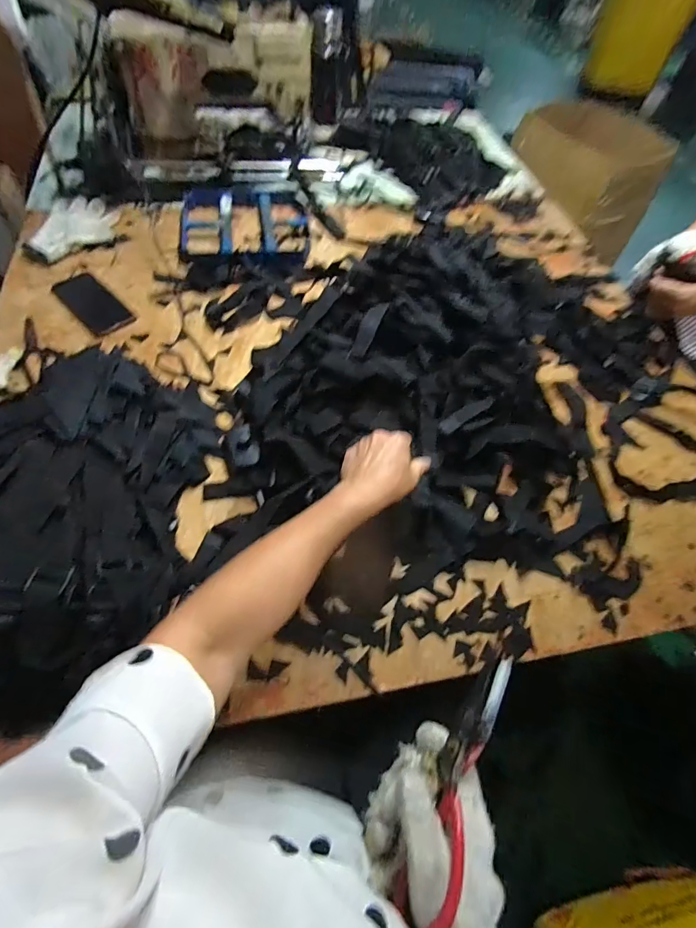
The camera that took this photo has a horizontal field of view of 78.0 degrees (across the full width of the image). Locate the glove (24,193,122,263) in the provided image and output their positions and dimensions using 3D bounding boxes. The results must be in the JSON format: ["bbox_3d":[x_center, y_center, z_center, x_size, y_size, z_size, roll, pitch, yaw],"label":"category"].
[{"bbox_3d":[-0.541,-0.472,0.850,0.134,0.035,0.229,-1,58,-5],"label":"glove"}]

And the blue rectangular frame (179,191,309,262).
[{"bbox_3d":[-0.206,-0.488,0.868,0.248,0.029,0.226,-4,59,-7],"label":"blue rectangular frame"}]

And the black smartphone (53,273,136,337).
[{"bbox_3d":[-0.458,-0.289,0.770,0.075,0.006,0.171,-39,68,-24],"label":"black smartphone"}]

